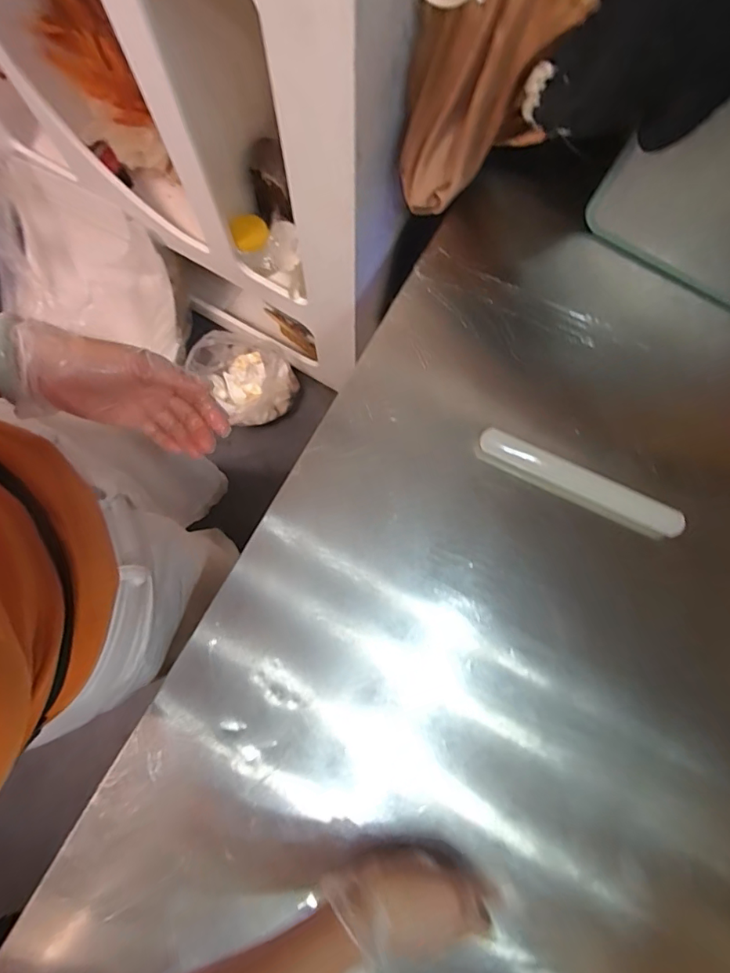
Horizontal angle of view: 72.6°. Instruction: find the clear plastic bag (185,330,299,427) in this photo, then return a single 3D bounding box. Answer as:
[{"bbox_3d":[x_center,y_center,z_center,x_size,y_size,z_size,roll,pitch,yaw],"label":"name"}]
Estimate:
[{"bbox_3d":[-0.316,-0.294,1.313,0.232,0.120,0.250,-28,81,-6],"label":"clear plastic bag"}]

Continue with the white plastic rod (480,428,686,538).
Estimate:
[{"bbox_3d":[0.229,-0.006,0.531,0.222,0.022,0.030,24,80,3],"label":"white plastic rod"}]

